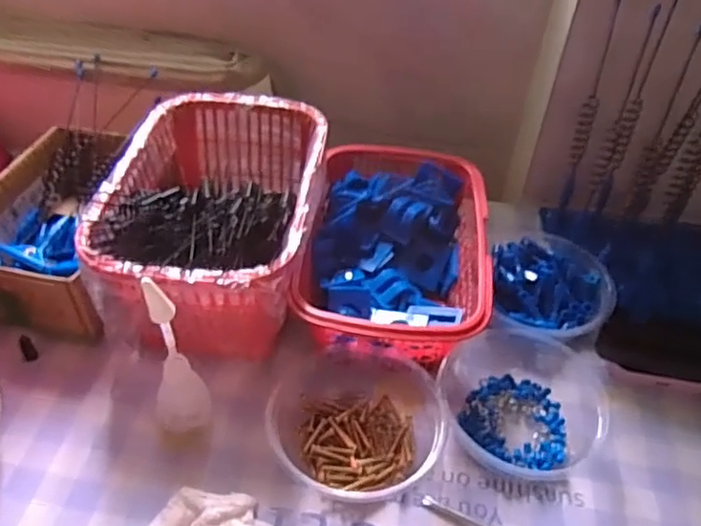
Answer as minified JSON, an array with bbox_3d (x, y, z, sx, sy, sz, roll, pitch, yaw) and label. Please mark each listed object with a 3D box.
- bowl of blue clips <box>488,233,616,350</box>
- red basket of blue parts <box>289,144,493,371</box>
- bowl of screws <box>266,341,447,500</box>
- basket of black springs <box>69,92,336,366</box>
[{"bbox_3d":[0.164,0.022,0.527,0.092,0.041,0.109,7,45,4],"label":"bowl of blue clips"},{"bbox_3d":[0.038,-0.007,0.519,0.139,0.062,0.199,6,45,4],"label":"red basket of blue parts"},{"bbox_3d":[0.004,0.107,0.435,0.117,0.044,0.111,1,45,-1],"label":"bowl of screws"},{"bbox_3d":[-0.105,-0.029,0.516,0.153,0.112,0.223,4,45,2],"label":"basket of black springs"}]

